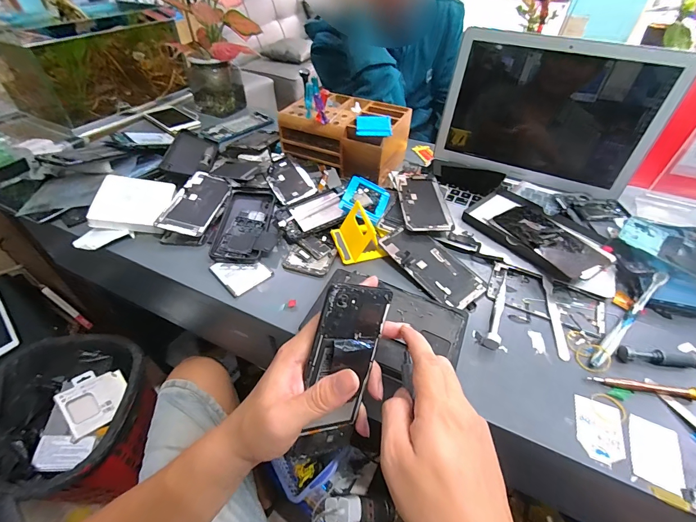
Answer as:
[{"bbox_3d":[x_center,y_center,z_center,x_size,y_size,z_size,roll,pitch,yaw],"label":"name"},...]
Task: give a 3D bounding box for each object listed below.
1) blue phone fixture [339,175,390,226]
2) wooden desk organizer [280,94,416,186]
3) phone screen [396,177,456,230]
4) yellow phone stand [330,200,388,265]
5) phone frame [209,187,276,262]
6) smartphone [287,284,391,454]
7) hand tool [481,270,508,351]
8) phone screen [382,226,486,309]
[{"bbox_3d":[0.029,-0.101,0.548,0.070,0.010,0.088,26,53,-3],"label":"blue phone fixture"},{"bbox_3d":[-0.002,-0.244,0.630,0.214,0.084,0.148,24,50,22],"label":"wooden desk organizer"},{"bbox_3d":[0.125,-0.098,0.542,0.076,0.007,0.144,1,47,-2],"label":"phone screen"},{"bbox_3d":[0.019,-0.042,0.486,0.075,0.052,0.071,-13,47,-13],"label":"yellow phone stand"},{"bbox_3d":[-0.162,-0.061,0.523,0.076,0.016,0.161,1,46,1],"label":"phone frame"},{"bbox_3d":[-0.005,0.099,0.288,0.070,0.157,0.008,11,8,-39],"label":"smartphone"},{"bbox_3d":[0.192,0.057,0.422,0.017,0.015,0.126,18,48,17],"label":"hand tool"},{"bbox_3d":[0.118,0.002,0.466,0.074,0.008,0.149,-31,60,-22],"label":"phone screen"}]

